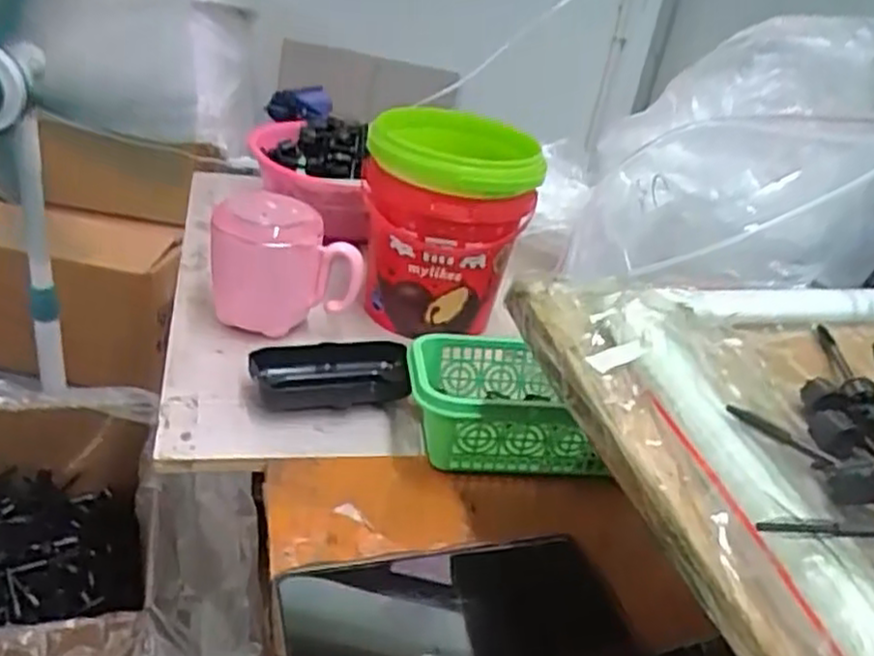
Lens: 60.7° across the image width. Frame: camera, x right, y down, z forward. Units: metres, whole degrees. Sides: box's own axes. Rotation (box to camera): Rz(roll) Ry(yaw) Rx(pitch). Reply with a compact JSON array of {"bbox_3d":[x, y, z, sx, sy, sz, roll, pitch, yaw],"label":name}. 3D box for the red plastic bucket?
[{"bbox_3d":[0.006,-0.088,0.599,0.126,0.136,0.135,2,30,-14],"label":"red plastic bucket"}]

